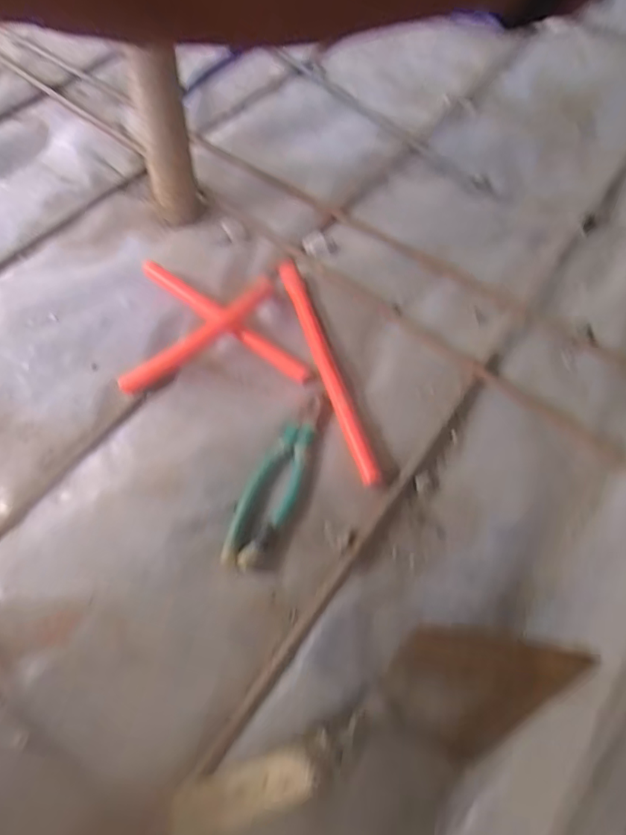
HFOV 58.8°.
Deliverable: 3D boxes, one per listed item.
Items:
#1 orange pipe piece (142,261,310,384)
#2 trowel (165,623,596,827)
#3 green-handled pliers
[{"bbox_3d":[-0.109,-0.120,0.667,0.253,0.024,0.022,34,63,19],"label":"orange pipe piece"},{"bbox_3d":[0.057,0.247,0.429,0.319,0.061,0.098,-26,62,-17],"label":"trowel"},{"bbox_3d":[-0.033,0.054,0.575,0.053,0.020,0.216,20,59,11],"label":"green-handled pliers"}]

